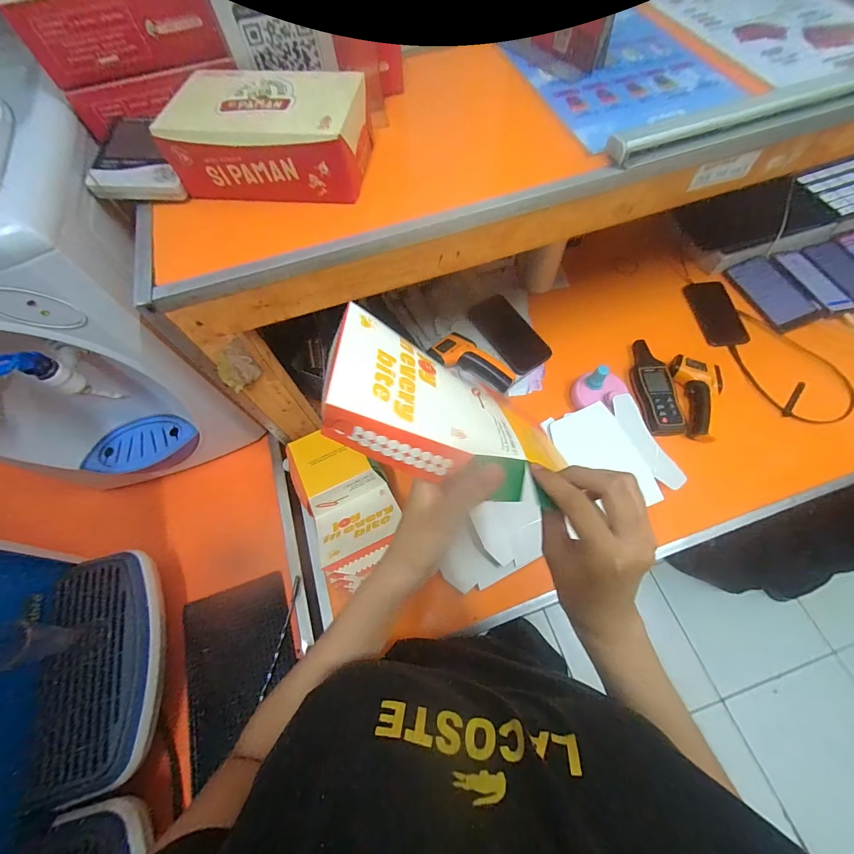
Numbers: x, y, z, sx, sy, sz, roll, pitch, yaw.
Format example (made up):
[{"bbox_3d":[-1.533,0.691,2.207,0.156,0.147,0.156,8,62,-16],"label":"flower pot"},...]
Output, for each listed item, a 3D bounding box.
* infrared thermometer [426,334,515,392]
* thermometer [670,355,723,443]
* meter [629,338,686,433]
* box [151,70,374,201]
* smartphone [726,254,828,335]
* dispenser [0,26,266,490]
[{"bbox_3d":[0.080,-0.114,0.655,0.152,0.040,0.067,26,67,-8],"label":"infrared thermometer"},{"bbox_3d":[0.464,-0.050,0.636,0.077,0.043,0.161,3,65,4],"label":"thermometer"},{"bbox_3d":[0.397,-0.074,0.653,0.063,0.026,0.195,-2,64,2],"label":"meter"},{"bbox_3d":[-0.153,-0.279,0.371,0.179,0.078,0.110,5,65,5],"label":"box"},{"bbox_3d":[0.674,-0.268,0.723,0.096,0.013,0.171,-14,65,-4],"label":"smartphone"},{"bbox_3d":[-0.467,-0.150,0.489,0.314,0.386,0.324,-17,65,-5],"label":"dispenser"}]

